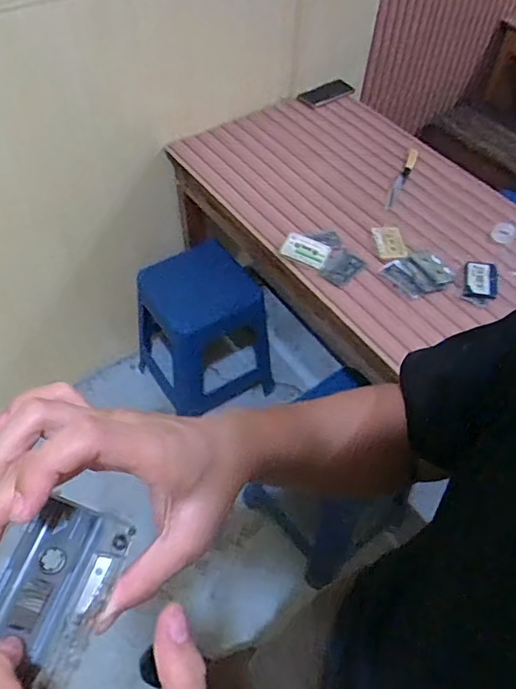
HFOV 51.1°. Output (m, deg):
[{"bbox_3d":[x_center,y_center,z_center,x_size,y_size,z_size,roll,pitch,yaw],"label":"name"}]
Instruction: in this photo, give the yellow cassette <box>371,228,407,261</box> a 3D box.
[{"bbox_3d":[0.293,-0.227,1.203,0.059,0.009,0.099,-4,53,-6],"label":"yellow cassette"}]

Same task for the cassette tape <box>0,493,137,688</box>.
[{"bbox_3d":[-0.108,0.127,0.265,0.062,0.008,0.098,30,66,-18],"label":"cassette tape"}]

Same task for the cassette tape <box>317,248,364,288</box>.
[{"bbox_3d":[0.177,-0.166,1.156,0.073,0.010,0.094,37,59,22],"label":"cassette tape"}]

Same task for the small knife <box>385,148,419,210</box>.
[{"bbox_3d":[0.361,-0.419,1.345,0.027,0.018,0.272,21,55,12],"label":"small knife"}]

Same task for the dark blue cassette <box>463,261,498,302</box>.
[{"bbox_3d":[0.468,-0.135,1.135,0.065,0.012,0.106,14,53,7],"label":"dark blue cassette"}]

